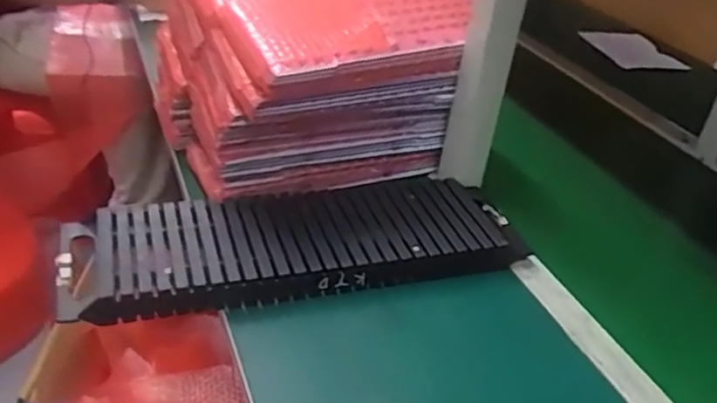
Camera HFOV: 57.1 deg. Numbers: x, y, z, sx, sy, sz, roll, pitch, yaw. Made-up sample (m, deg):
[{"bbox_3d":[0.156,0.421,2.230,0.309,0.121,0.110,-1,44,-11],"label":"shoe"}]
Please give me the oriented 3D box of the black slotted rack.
[{"bbox_3d":[-0.056,0.027,0.670,0.454,0.032,0.176,-8,35,-21],"label":"black slotted rack"}]

